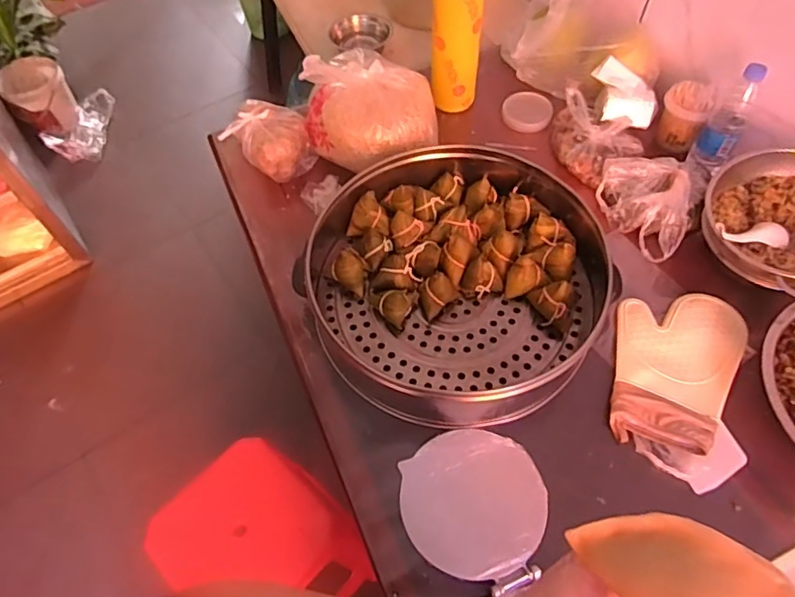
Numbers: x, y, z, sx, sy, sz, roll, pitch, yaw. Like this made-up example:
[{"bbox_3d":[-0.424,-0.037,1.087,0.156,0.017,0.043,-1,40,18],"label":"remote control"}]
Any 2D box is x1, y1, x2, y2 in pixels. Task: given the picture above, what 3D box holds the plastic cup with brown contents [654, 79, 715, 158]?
[{"bbox_3d":[0.560,-0.357,1.079,0.085,0.107,0.096,22,61,15],"label":"plastic cup with brown contents"}]

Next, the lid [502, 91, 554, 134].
[{"bbox_3d":[0.277,-0.402,1.168,0.103,0.023,0.101,-1,58,1],"label":"lid"}]

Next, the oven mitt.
[{"bbox_3d":[0.434,0.104,0.842,0.190,0.034,0.277,13,59,10],"label":"oven mitt"}]

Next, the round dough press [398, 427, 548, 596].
[{"bbox_3d":[0.102,0.272,0.741,0.190,0.009,0.187,-1,58,1],"label":"round dough press"}]

